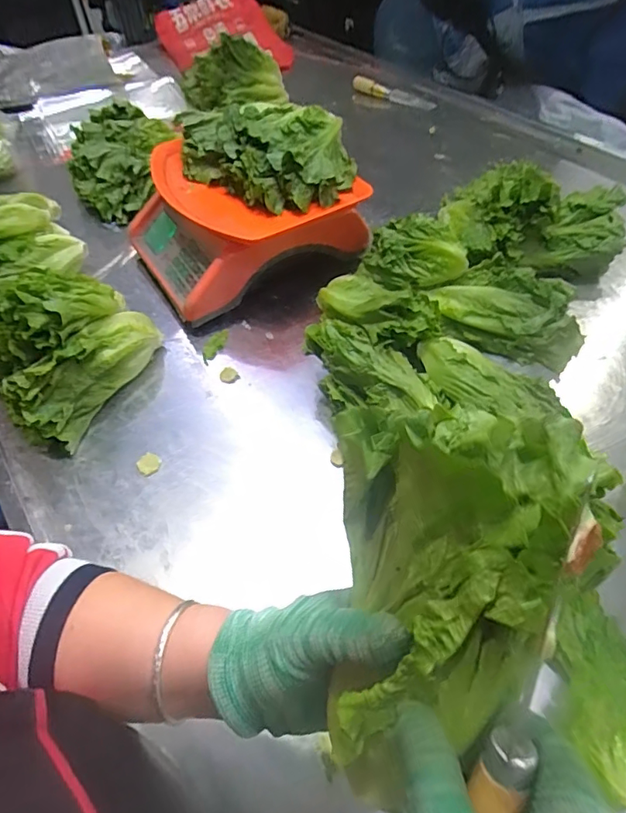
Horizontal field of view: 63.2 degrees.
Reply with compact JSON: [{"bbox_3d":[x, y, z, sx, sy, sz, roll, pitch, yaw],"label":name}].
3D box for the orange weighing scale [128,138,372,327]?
[{"bbox_3d":[-0.105,-0.275,0.750,0.297,0.131,0.271,-27,54,-17],"label":"orange weighing scale"}]

